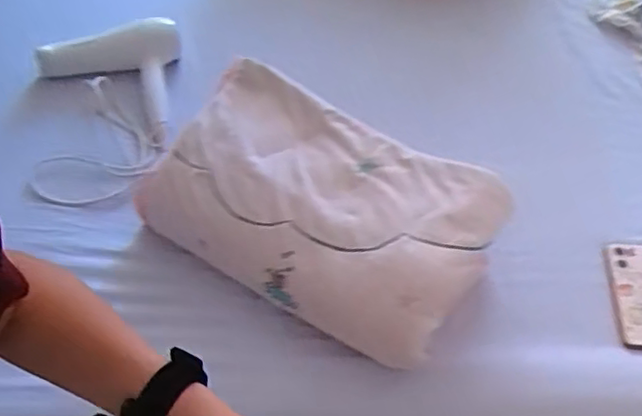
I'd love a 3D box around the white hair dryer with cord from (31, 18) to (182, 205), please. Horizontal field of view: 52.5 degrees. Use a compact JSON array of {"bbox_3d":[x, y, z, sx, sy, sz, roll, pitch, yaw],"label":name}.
[{"bbox_3d":[-0.368,-0.167,1.086,0.293,0.061,0.346,-12,57,-4],"label":"white hair dryer with cord"}]

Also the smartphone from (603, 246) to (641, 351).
[{"bbox_3d":[0.450,0.122,0.914,0.077,0.011,0.168,0,52,9],"label":"smartphone"}]

